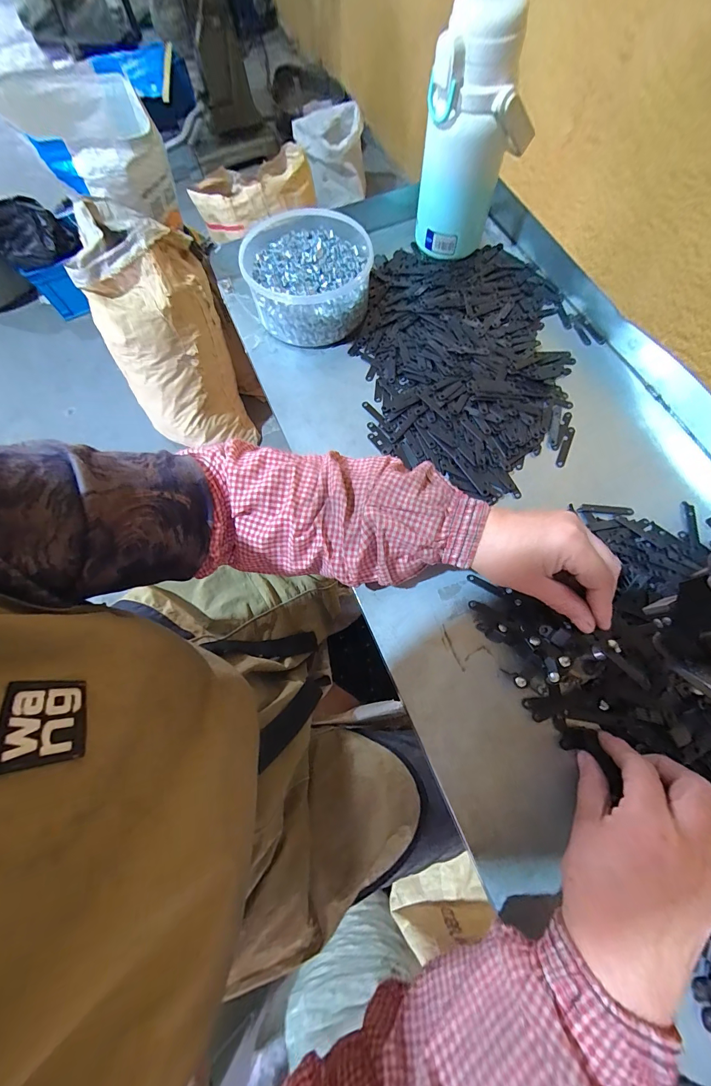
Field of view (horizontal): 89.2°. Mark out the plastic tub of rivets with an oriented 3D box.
[{"bbox_3d":[-0.058,-0.325,0.443,0.144,0.061,0.157,-1,70,2],"label":"plastic tub of rivets"}]

